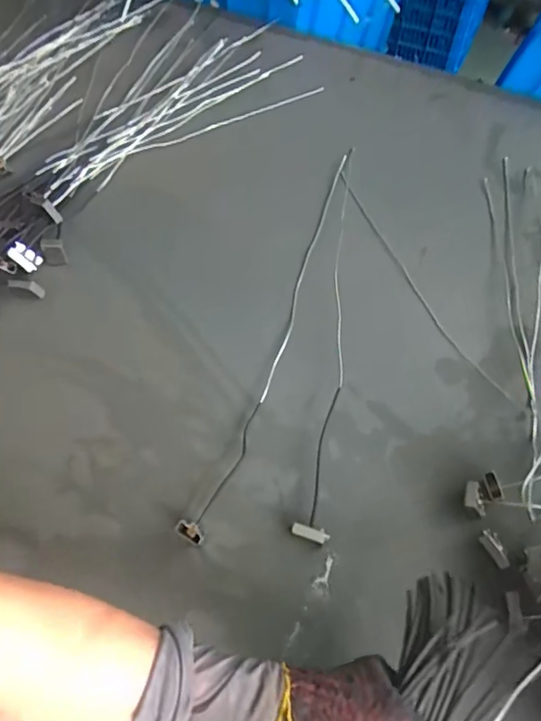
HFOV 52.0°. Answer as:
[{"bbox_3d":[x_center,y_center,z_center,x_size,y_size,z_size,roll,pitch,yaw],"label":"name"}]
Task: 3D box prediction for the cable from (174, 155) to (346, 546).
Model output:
[{"bbox_3d":[0.016,-0.051,0.648,0.031,0.025,0.543,19,64,10],"label":"cable"}]

